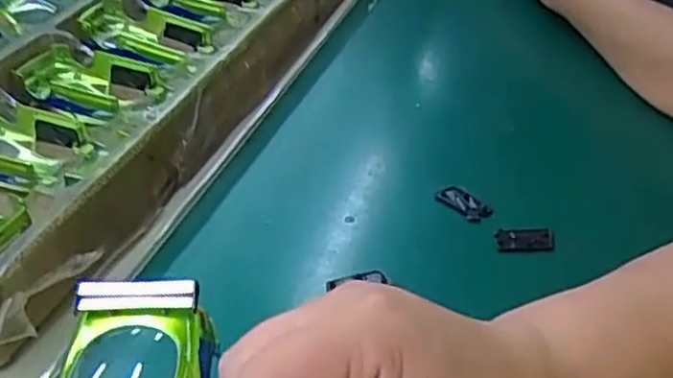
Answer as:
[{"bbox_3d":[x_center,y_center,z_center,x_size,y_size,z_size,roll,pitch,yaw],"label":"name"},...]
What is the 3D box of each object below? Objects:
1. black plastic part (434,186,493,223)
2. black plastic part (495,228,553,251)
[{"bbox_3d":[0.080,0.009,0.455,0.018,0.006,0.036,-26,47,-30],"label":"black plastic part"},{"bbox_3d":[0.113,0.030,0.428,0.034,0.006,0.014,3,39,1],"label":"black plastic part"}]

